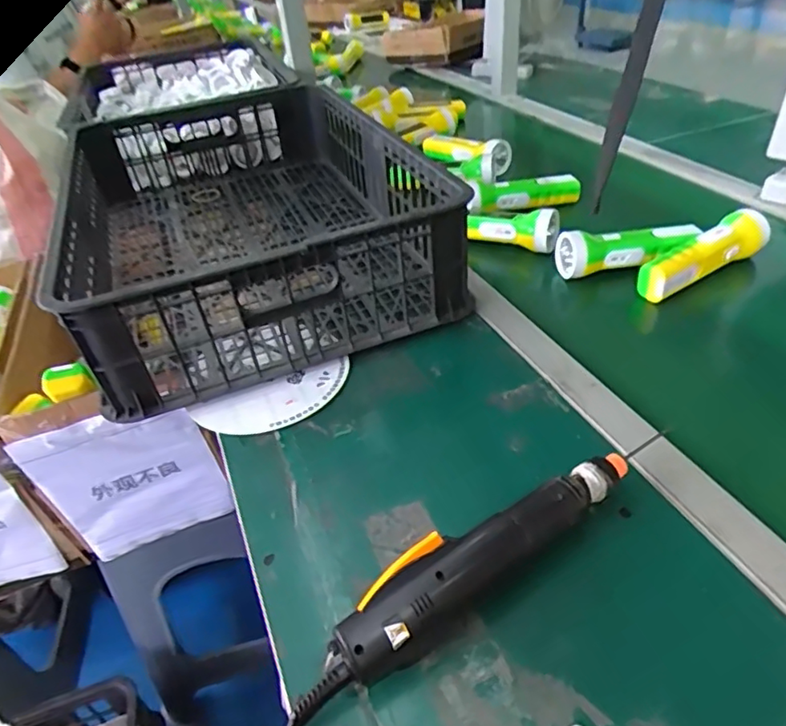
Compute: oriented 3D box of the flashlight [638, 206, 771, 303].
[{"bbox_3d":[0.354,-0.121,0.678,0.176,0.054,0.054,-28,41,-20],"label":"flashlight"}]

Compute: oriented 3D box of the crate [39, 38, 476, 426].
[{"bbox_3d":[-0.196,-0.205,0.773,0.399,0.157,0.604,-18,38,-14],"label":"crate"}]

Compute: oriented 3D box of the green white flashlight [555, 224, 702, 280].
[{"bbox_3d":[0.282,-0.143,0.701,0.168,0.048,0.050,-10,37,-4],"label":"green white flashlight"}]

